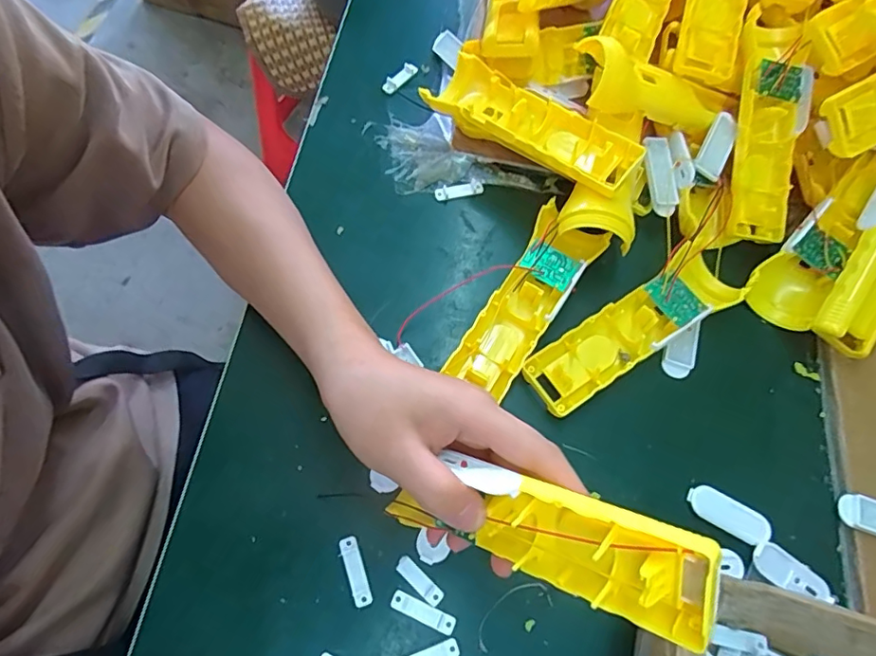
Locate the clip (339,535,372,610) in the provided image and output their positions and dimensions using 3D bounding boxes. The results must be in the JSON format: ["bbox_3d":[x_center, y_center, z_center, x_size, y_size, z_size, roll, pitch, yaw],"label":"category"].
[{"bbox_3d":[-0.047,0.138,0.307,0.011,0.004,0.038,-18,67,-7],"label":"clip"}]

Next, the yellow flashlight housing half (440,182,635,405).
[{"bbox_3d":[0.069,-0.027,0.369,0.061,0.048,0.158,36,84,15],"label":"yellow flashlight housing half"}]

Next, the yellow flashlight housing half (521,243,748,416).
[{"bbox_3d":[0.130,0.000,0.361,0.158,0.022,0.043,-32,70,-12],"label":"yellow flashlight housing half"}]

